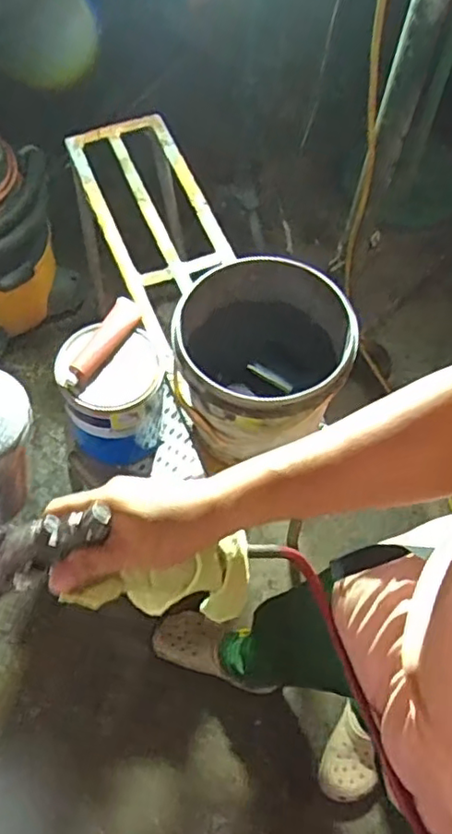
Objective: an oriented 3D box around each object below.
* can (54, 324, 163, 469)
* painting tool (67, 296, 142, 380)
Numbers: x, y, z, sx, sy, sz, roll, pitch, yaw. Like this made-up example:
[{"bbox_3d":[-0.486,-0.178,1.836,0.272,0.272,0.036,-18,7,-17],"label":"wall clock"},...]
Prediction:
[{"bbox_3d":[-0.187,-0.024,1.053,0.155,0.234,0.152,1,62,-2],"label":"can"},{"bbox_3d":[-0.184,-0.127,0.978,0.042,0.028,0.171,20,50,8],"label":"painting tool"}]

